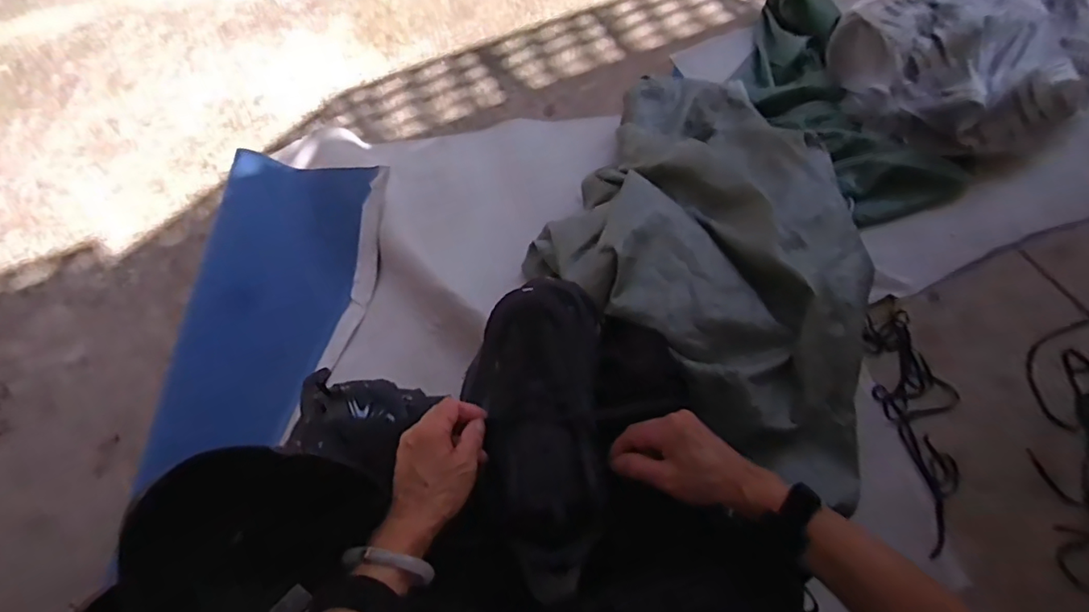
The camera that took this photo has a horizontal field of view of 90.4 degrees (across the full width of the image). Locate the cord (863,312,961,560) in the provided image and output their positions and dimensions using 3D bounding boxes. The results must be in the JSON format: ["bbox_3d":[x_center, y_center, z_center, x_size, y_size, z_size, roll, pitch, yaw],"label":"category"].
[{"bbox_3d":[0.663,0.197,0.929,0.148,0.029,0.401,-4,66,-4],"label":"cord"}]

